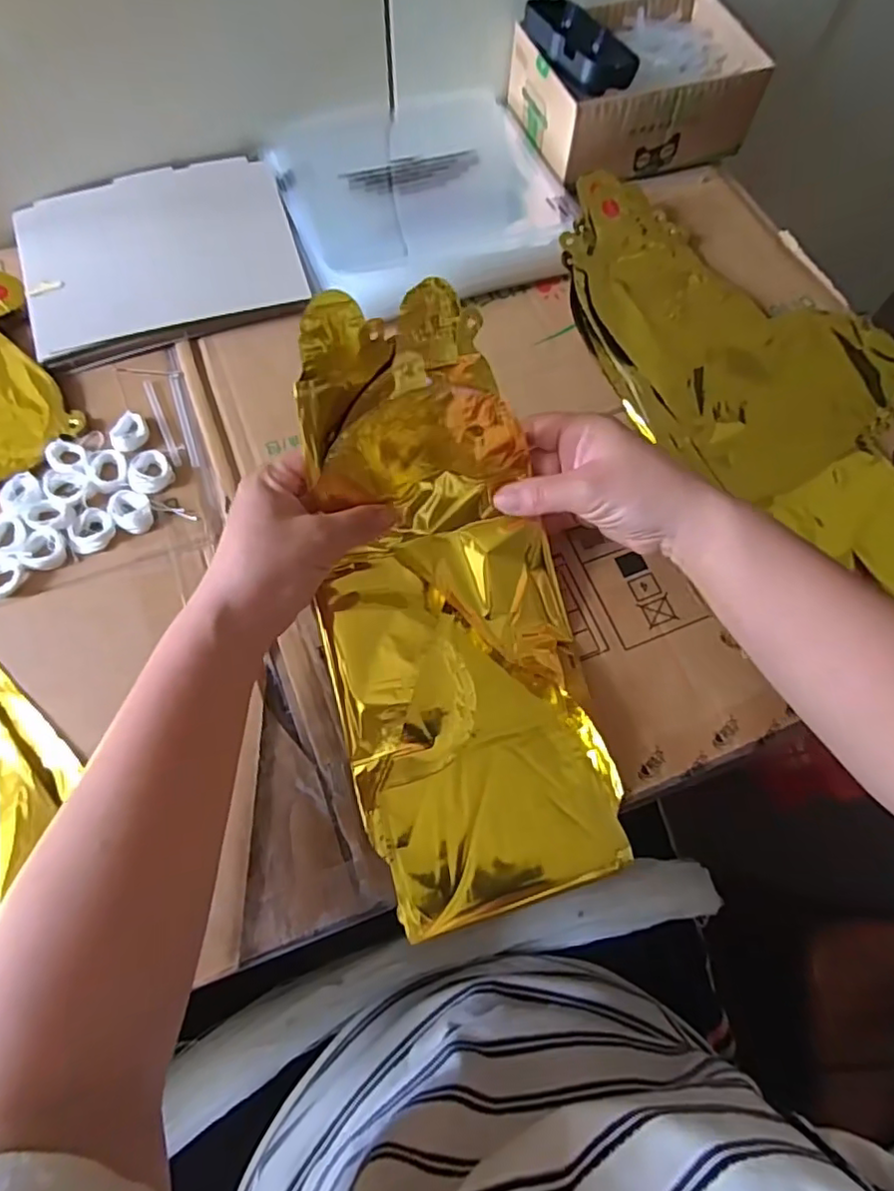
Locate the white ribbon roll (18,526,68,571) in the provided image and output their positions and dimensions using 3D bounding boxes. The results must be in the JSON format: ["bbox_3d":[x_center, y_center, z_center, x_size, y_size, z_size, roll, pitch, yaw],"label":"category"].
[{"bbox_3d":[-0.258,-0.030,0.390,0.025,0.008,0.028,1,69,-2],"label":"white ribbon roll"}]

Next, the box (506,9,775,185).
[{"bbox_3d":[0.164,-0.436,0.527,0.186,0.065,0.137,-20,71,-10],"label":"box"}]

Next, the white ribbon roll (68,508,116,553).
[{"bbox_3d":[-0.234,-0.043,0.397,0.026,0.008,0.030,41,73,12],"label":"white ribbon roll"}]

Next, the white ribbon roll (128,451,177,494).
[{"bbox_3d":[-0.202,-0.084,0.413,0.028,0.006,0.031,-30,73,-13],"label":"white ribbon roll"}]

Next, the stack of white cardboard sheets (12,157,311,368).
[{"bbox_3d":[-0.228,-0.276,0.482,0.204,0.013,0.175,-18,71,-9],"label":"stack of white cardboard sheets"}]

